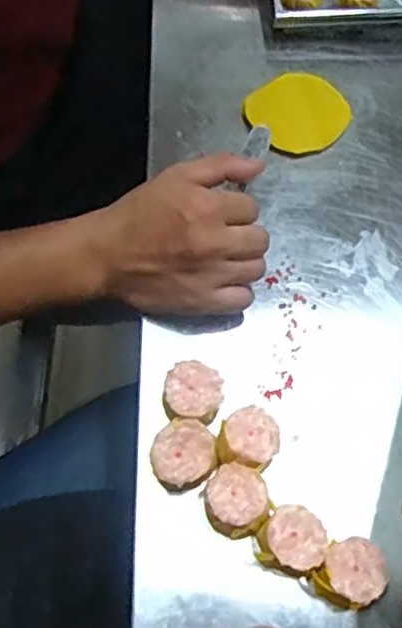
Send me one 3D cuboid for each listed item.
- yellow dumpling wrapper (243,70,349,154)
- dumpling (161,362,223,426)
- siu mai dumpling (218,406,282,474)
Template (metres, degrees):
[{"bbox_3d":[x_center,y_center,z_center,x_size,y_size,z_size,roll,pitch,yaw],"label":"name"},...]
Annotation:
[{"bbox_3d":[0.081,-0.166,0.548,0.082,0.014,0.071,-37,74,-17],"label":"yellow dumpling wrapper"},{"bbox_3d":[-0.005,0.052,0.426,0.036,0.030,0.036,1,67,-3],"label":"dumpling"},{"bbox_3d":[0.030,0.080,0.416,0.037,0.033,0.037,2,66,-4],"label":"siu mai dumpling"}]

